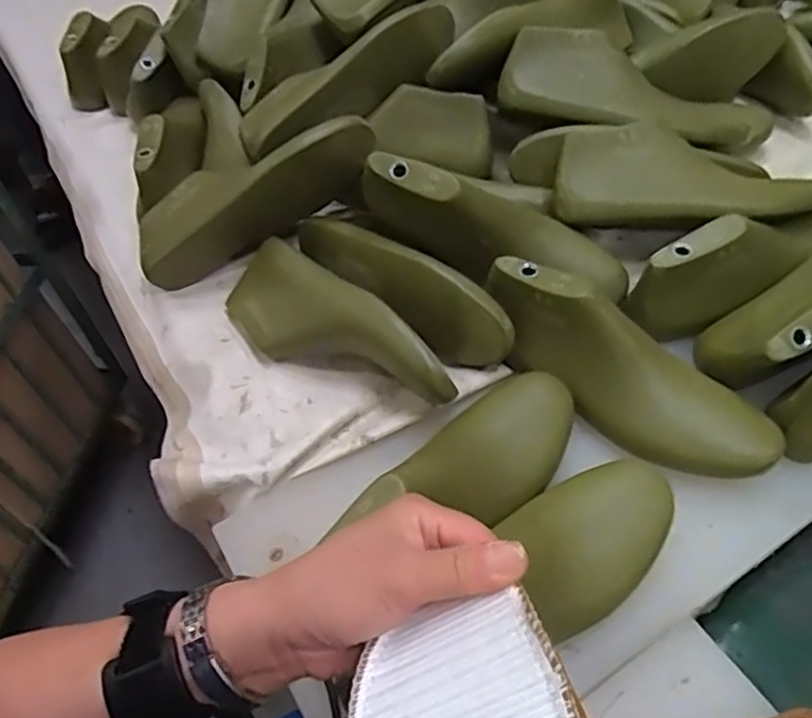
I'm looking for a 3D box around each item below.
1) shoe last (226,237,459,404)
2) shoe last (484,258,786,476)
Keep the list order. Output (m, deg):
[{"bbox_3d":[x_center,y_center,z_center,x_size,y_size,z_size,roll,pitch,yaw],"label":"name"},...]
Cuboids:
[{"bbox_3d":[-0.071,-0.022,0.566,0.077,0.076,0.237,-38,57,-23],"label":"shoe last"},{"bbox_3d":[0.163,0.006,0.515,0.242,0.072,0.072,38,63,15],"label":"shoe last"}]

